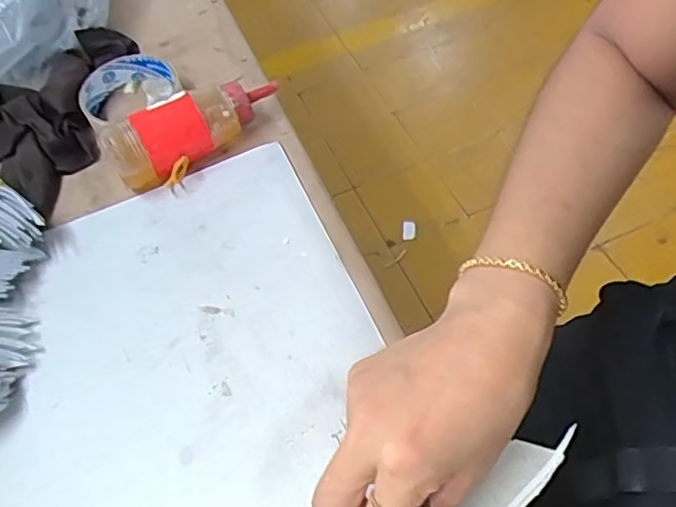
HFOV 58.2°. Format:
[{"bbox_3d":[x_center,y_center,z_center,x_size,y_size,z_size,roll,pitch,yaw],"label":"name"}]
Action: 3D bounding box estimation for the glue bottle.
[{"bbox_3d":[-0.108,-0.096,0.468,0.136,0.047,0.045,-30,56,-14],"label":"glue bottle"}]

